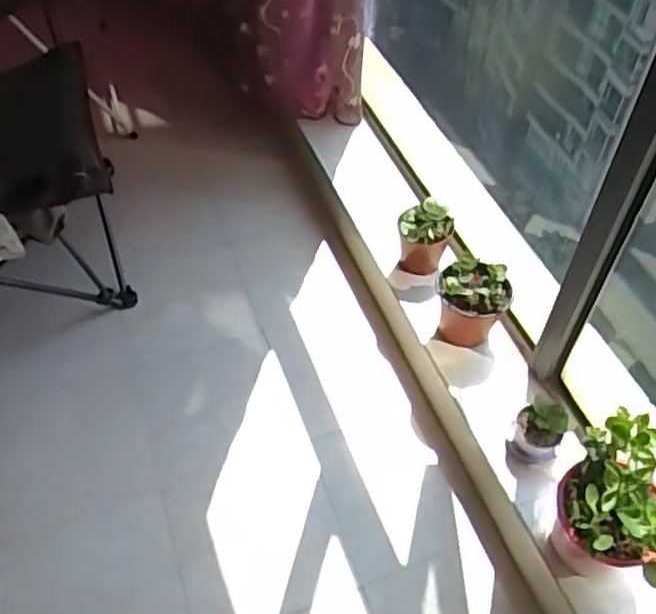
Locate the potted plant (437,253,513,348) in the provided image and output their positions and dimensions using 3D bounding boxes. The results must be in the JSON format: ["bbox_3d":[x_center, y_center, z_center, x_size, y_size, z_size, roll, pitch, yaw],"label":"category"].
[{"bbox_3d":[0.284,-0.009,1.342,0.140,0.144,0.114,19,54,15],"label":"potted plant"}]

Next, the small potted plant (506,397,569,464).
[{"bbox_3d":[0.371,0.220,1.206,0.082,0.105,0.090,0,52,0],"label":"small potted plant"}]

